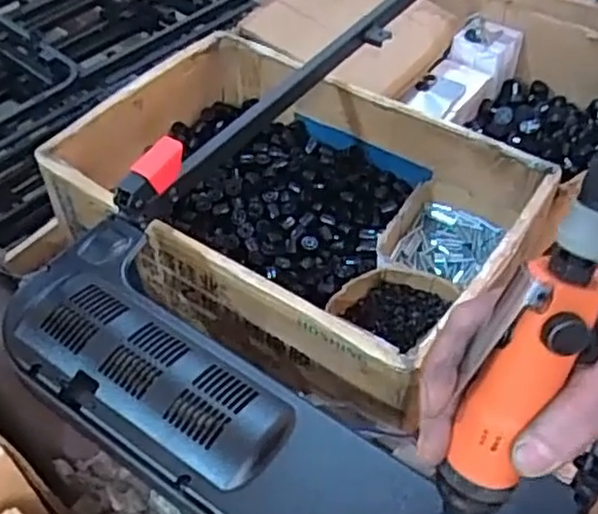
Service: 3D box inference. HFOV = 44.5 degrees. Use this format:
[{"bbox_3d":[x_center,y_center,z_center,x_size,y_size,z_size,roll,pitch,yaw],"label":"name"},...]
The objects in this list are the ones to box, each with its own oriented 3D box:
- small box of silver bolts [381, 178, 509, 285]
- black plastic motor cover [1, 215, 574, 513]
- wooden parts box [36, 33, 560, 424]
[{"bbox_3d":[0.175,-0.008,0.912,0.126,0.068,0.153,28,55,23],"label":"small box of silver bolts"},{"bbox_3d":[-0.049,0.117,0.571,0.461,0.035,0.165,31,56,25],"label":"black plastic motor cover"},{"bbox_3d":[-0.007,-0.059,0.885,0.528,0.149,0.365,32,57,26],"label":"wooden parts box"}]

